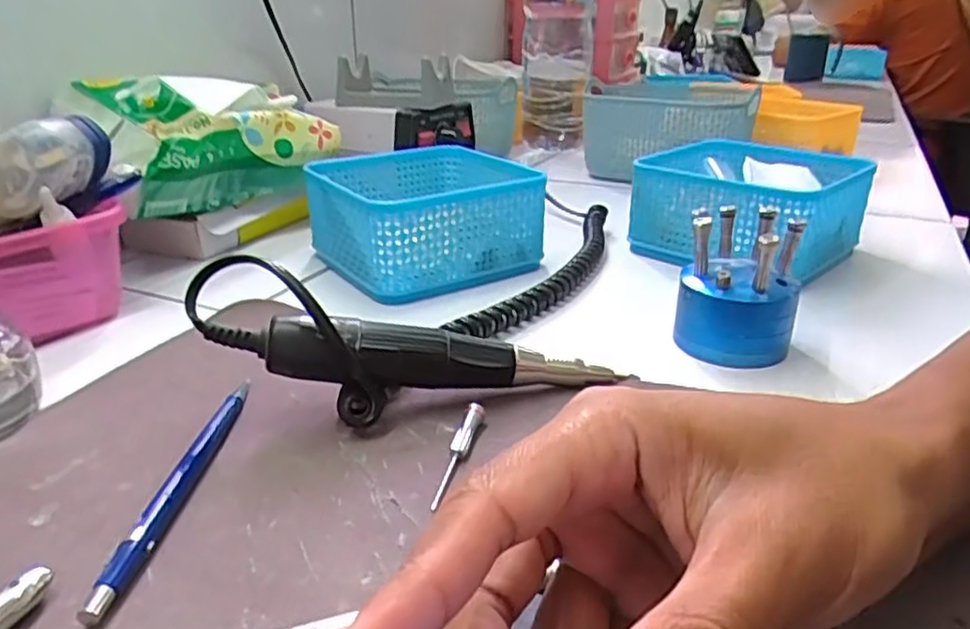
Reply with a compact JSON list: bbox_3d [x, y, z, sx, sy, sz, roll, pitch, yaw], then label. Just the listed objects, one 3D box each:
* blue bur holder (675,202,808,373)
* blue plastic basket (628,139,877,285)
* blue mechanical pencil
[{"bbox_3d":[0.130,-0.020,0.360,0.055,0.073,0.057,6,25,15],"label":"blue bur holder"},{"bbox_3d":[0.189,-0.078,0.501,0.133,0.065,0.139,19,31,37],"label":"blue plastic basket"},{"bbox_3d":[-0.114,0.060,0.261,0.013,0.009,0.135,0,24,1],"label":"blue mechanical pencil"}]

